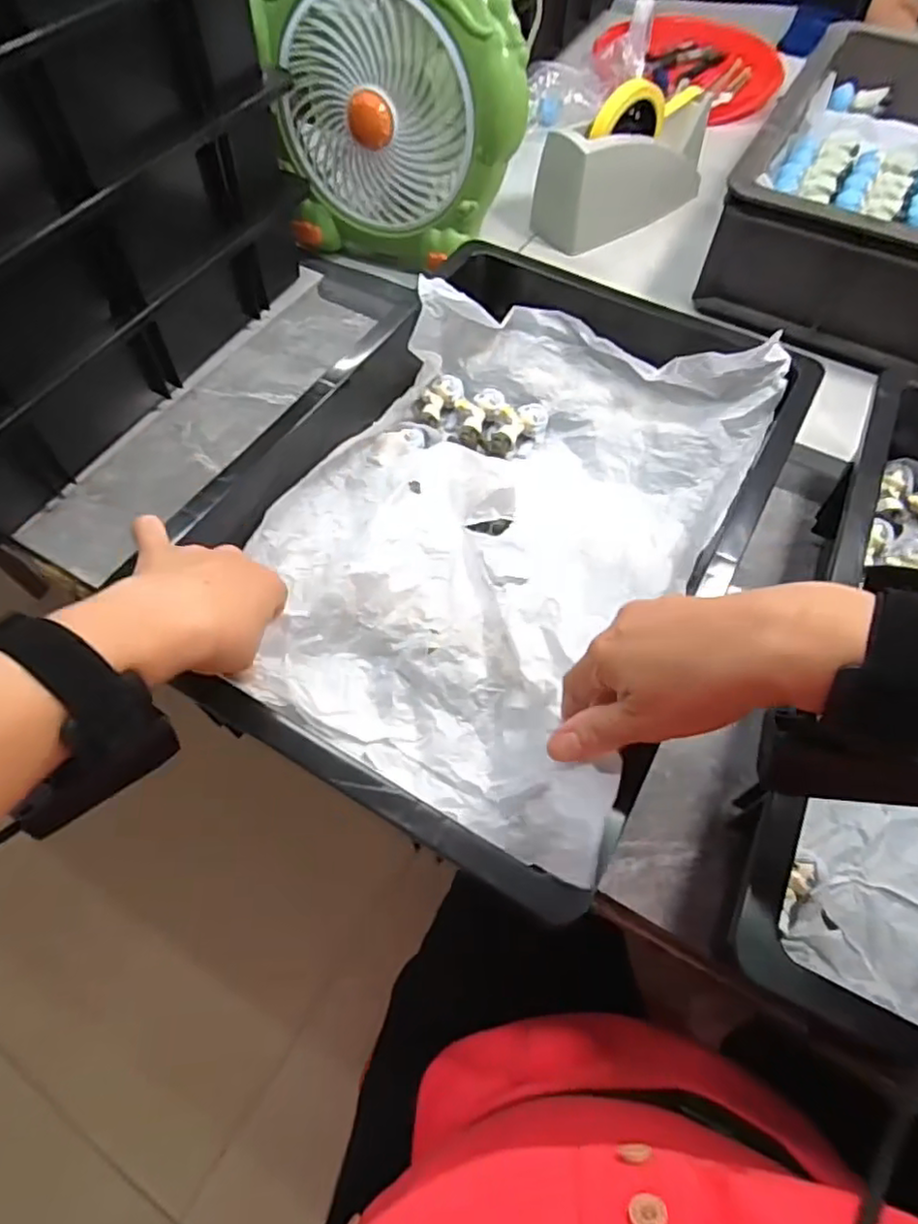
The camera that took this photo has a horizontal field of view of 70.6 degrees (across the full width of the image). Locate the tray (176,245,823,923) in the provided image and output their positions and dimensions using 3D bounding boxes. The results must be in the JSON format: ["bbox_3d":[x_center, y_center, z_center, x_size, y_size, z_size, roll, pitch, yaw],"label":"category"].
[{"bbox_3d":[0.033,-0.072,0.451,0.293,0.092,0.439,27,63,14],"label":"tray"}]

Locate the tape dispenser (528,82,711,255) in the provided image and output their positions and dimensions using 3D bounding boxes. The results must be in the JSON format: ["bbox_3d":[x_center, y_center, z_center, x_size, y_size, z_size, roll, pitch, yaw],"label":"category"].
[{"bbox_3d":[0.181,-0.491,0.699,0.197,0.115,0.077,-34,66,-18],"label":"tape dispenser"}]

